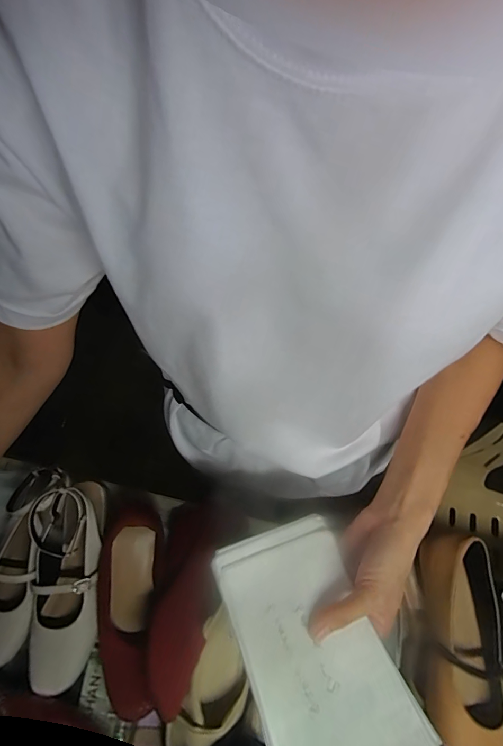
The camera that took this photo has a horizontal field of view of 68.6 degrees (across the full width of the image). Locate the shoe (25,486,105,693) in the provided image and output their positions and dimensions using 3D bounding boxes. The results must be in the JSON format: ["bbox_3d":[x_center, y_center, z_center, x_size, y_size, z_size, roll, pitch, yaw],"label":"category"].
[{"bbox_3d":[-0.228,0.256,0.462,0.082,0.069,0.226,0,77,-3],"label":"shoe"}]

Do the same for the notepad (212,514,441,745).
[{"bbox_3d":[0.047,0.206,0.280,0.104,0.017,0.167,-15,58,-16],"label":"notepad"}]

